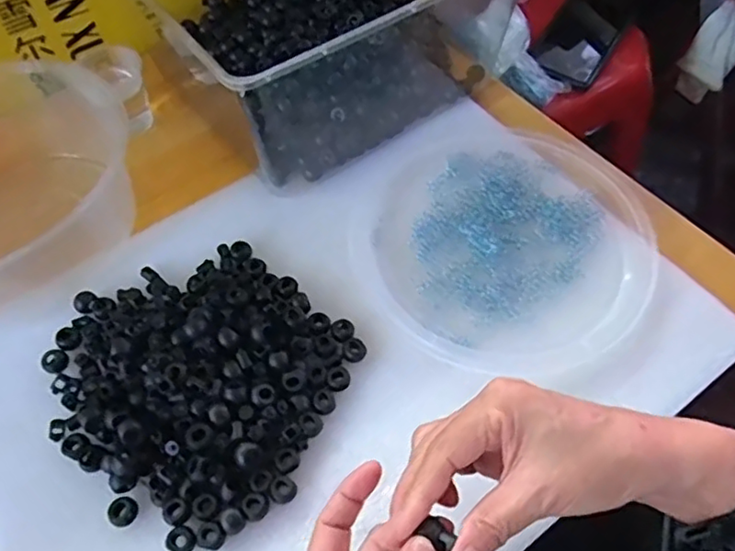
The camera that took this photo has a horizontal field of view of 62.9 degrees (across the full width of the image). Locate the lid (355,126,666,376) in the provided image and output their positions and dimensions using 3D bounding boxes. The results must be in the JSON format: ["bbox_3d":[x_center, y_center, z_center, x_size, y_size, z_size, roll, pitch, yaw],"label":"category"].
[{"bbox_3d":[0.120,-0.034,0.508,0.228,0.021,0.247,0,57,0],"label":"lid"}]

